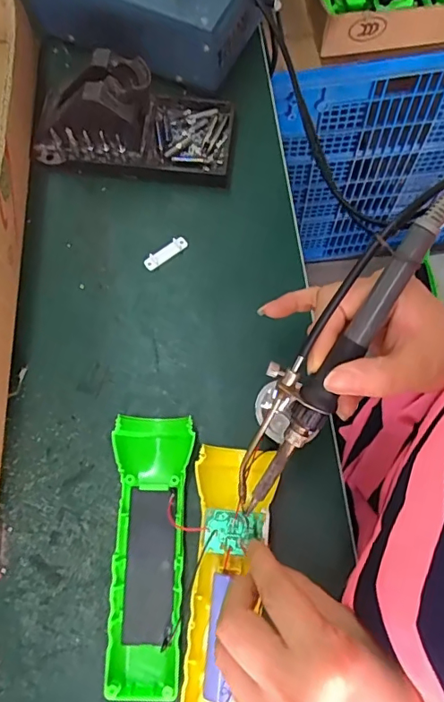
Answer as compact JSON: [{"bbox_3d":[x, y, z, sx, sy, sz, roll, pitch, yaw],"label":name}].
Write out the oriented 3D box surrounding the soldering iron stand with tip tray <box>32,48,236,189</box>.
[{"bbox_3d":[-0.070,-0.187,0.394,0.159,0.069,0.079,9,72,3],"label":"soldering iron stand with tip tray"}]

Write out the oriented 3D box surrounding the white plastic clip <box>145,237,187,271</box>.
[{"bbox_3d":[-0.044,-0.076,0.392,0.037,0.005,0.010,-34,74,-9],"label":"white plastic clip"}]

